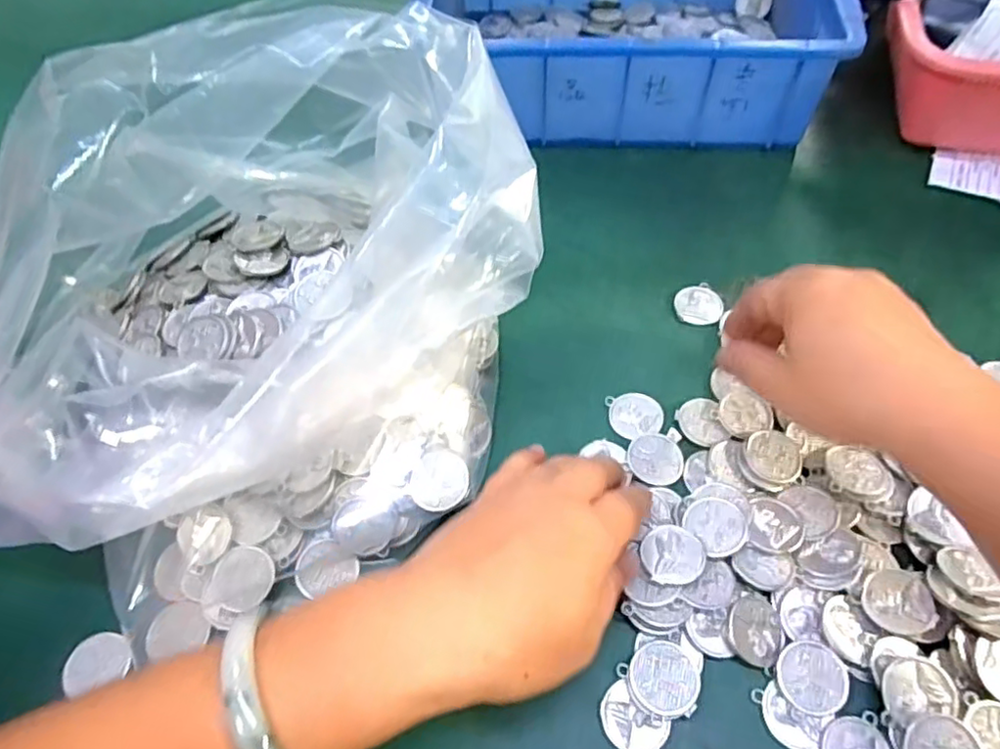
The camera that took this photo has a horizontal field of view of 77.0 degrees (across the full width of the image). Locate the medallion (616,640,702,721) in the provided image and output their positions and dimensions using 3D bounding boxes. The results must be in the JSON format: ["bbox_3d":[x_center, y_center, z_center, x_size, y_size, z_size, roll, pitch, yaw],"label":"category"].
[{"bbox_3d":[0.072,0.133,0.275,0.031,0.006,0.030,-2,56,2],"label":"medallion"}]

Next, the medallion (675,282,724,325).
[{"bbox_3d":[0.124,-0.044,0.394,0.029,0.004,0.030,-1,57,2],"label":"medallion"}]

